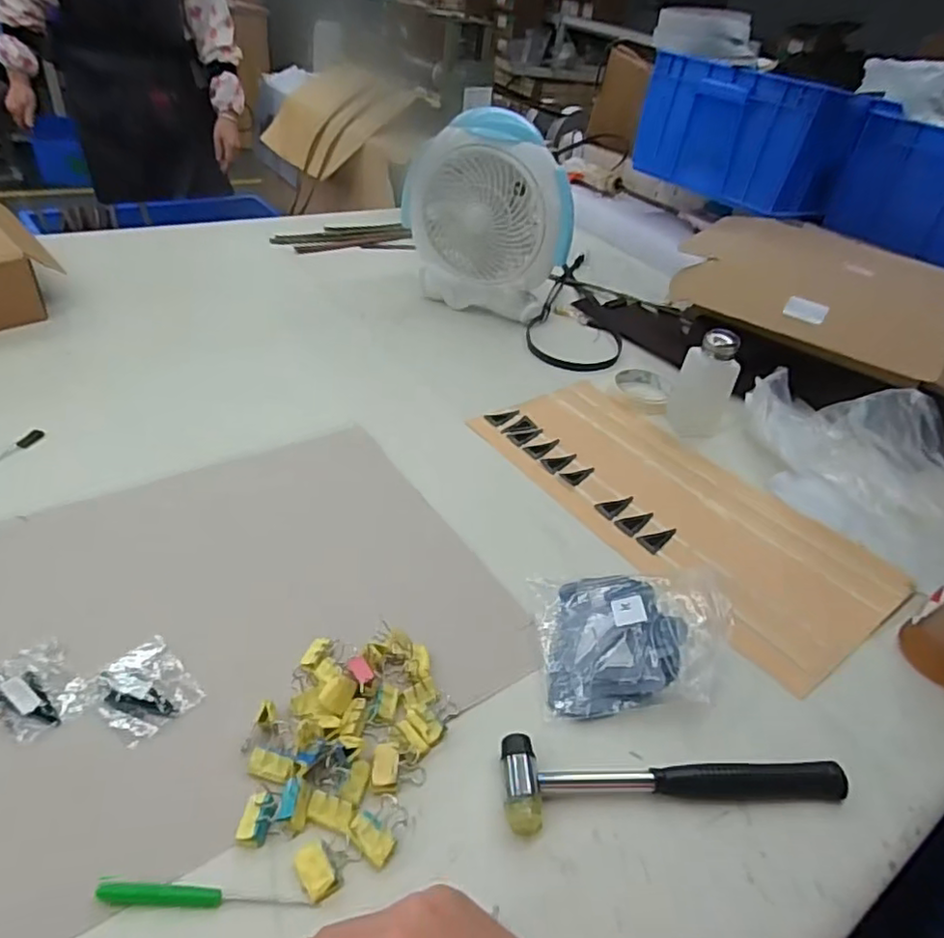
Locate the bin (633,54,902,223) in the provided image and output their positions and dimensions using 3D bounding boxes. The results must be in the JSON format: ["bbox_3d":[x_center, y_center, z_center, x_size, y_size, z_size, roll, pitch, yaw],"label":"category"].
[{"bbox_3d":[0.510,-0.611,1.151,0.215,0.193,0.348,-20,48,-31],"label":"bin"}]

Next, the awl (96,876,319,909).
[{"bbox_3d":[-0.149,0.241,0.356,0.118,0.011,0.012,5,39,-3],"label":"awl"}]

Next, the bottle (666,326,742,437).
[{"bbox_3d":[0.283,-0.106,0.774,0.060,0.116,0.060,9,39,1],"label":"bottle"}]

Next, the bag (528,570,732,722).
[{"bbox_3d":[0.131,0.132,0.509,0.148,0.046,0.131,4,39,-4],"label":"bag"}]

